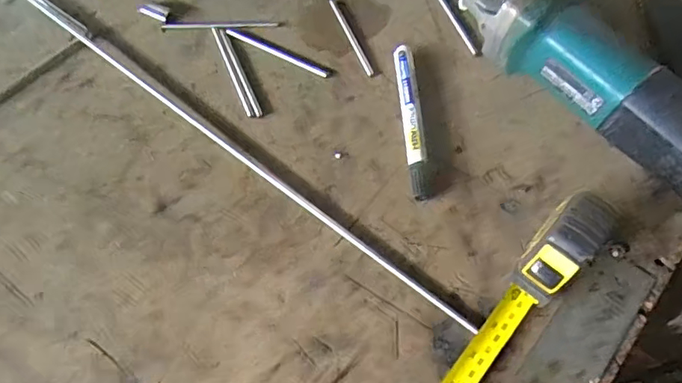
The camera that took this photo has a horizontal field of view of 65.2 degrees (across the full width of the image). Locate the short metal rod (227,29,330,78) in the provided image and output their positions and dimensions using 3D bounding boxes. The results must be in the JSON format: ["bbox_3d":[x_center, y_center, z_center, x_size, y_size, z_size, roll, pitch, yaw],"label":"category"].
[{"bbox_3d":[-0.056,-0.122,0.465,0.101,0.005,0.009,26,65,12],"label":"short metal rod"}]

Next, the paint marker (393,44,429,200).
[{"bbox_3d":[0.057,-0.059,0.432,0.016,0.015,0.140,-3,63,-2],"label":"paint marker"}]

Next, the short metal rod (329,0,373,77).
[{"bbox_3d":[0.008,-0.141,0.478,0.006,0.004,0.095,-19,65,-10],"label":"short metal rod"}]

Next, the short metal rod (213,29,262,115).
[{"bbox_3d":[-0.090,-0.103,0.456,0.012,0.004,0.102,-21,65,-11],"label":"short metal rod"}]

